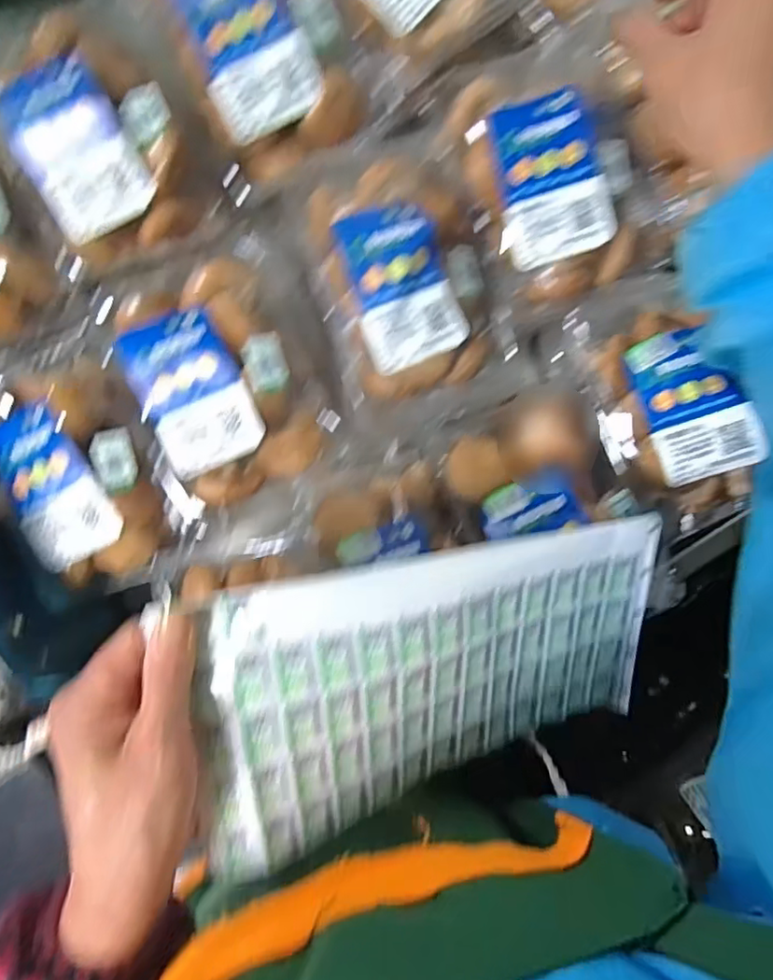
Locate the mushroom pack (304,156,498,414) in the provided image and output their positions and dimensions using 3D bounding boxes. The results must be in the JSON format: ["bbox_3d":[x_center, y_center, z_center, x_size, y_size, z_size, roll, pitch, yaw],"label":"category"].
[{"bbox_3d":[0.015,-0.140,0.399,0.117,0.039,0.165,-13,95,-2],"label":"mushroom pack"}]

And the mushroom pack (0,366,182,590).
[{"bbox_3d":[-0.213,-0.009,0.418,0.106,0.039,0.168,-19,95,-1],"label":"mushroom pack"}]

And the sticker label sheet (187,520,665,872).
[{"bbox_3d":[0.035,0.099,0.334,0.262,0.023,0.140,-11,109,-22],"label":"sticker label sheet"}]

